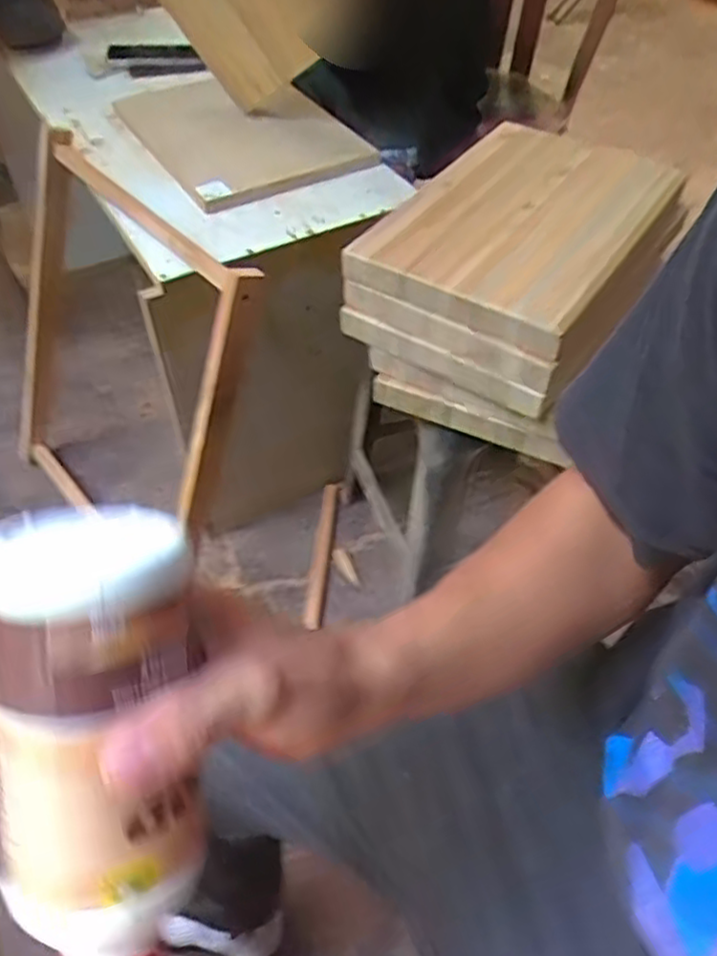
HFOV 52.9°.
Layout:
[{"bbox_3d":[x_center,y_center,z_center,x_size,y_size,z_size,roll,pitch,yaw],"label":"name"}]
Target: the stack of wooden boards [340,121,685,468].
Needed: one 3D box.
[{"bbox_3d":[0.203,-0.250,0.886,0.293,0.150,0.425,26,53,20],"label":"stack of wooden boards"}]

